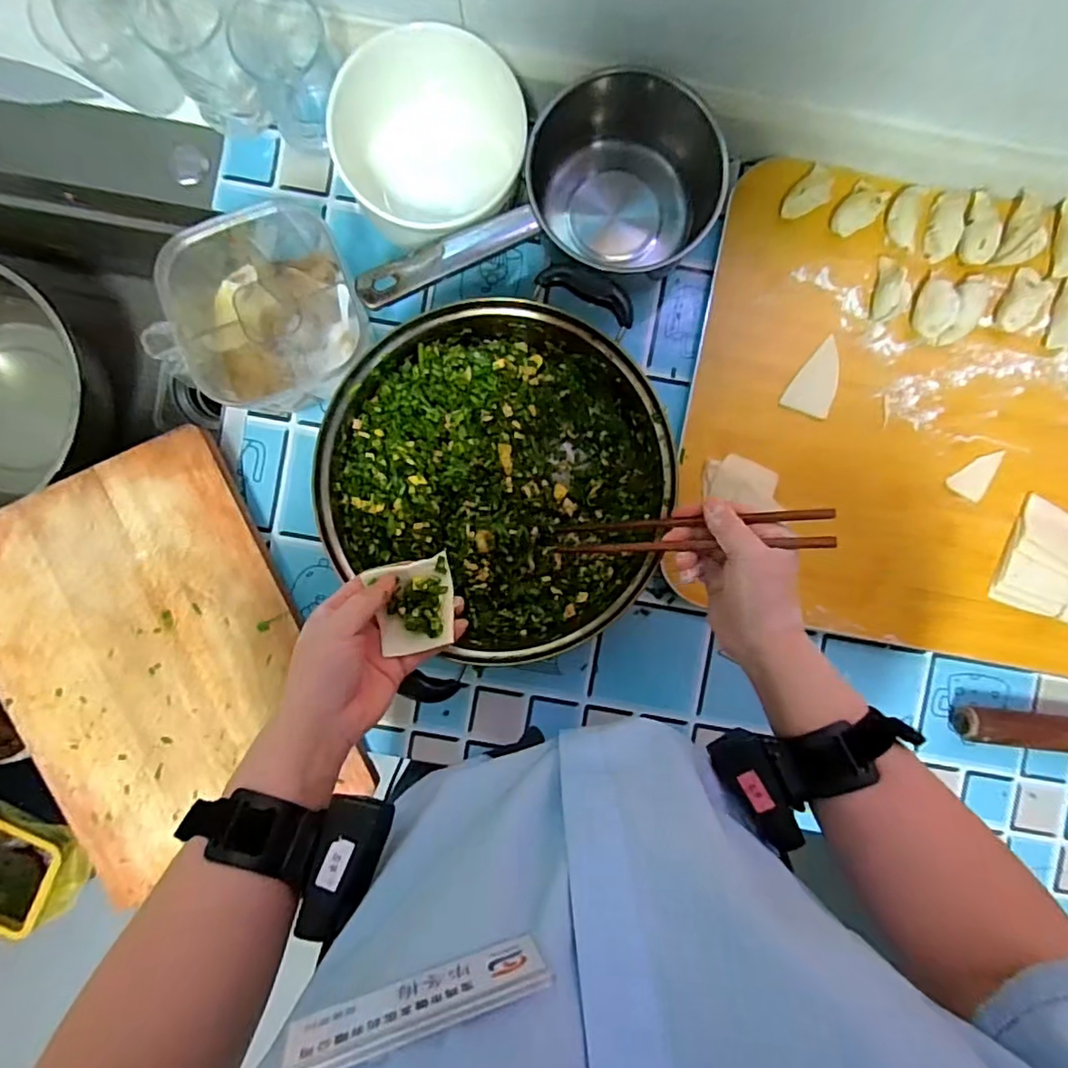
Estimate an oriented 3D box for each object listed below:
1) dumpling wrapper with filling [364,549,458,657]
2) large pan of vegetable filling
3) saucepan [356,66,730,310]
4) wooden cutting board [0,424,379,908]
[{"bbox_3d":[-0.082,0.050,0.407,0.052,0.020,0.061,-11,93,2],"label":"dumpling wrapper with filling"},{"bbox_3d":[-0.025,-0.041,0.479,0.266,0.072,0.280,-18,91,0],"label":"large pan of vegetable filling"},{"bbox_3d":[0.005,-0.253,0.463,0.308,0.104,0.125,-27,93,-9],"label":"saucepan"},{"bbox_3d":[-0.321,0.111,0.495,0.246,0.032,0.331,-26,93,3],"label":"wooden cutting board"}]

